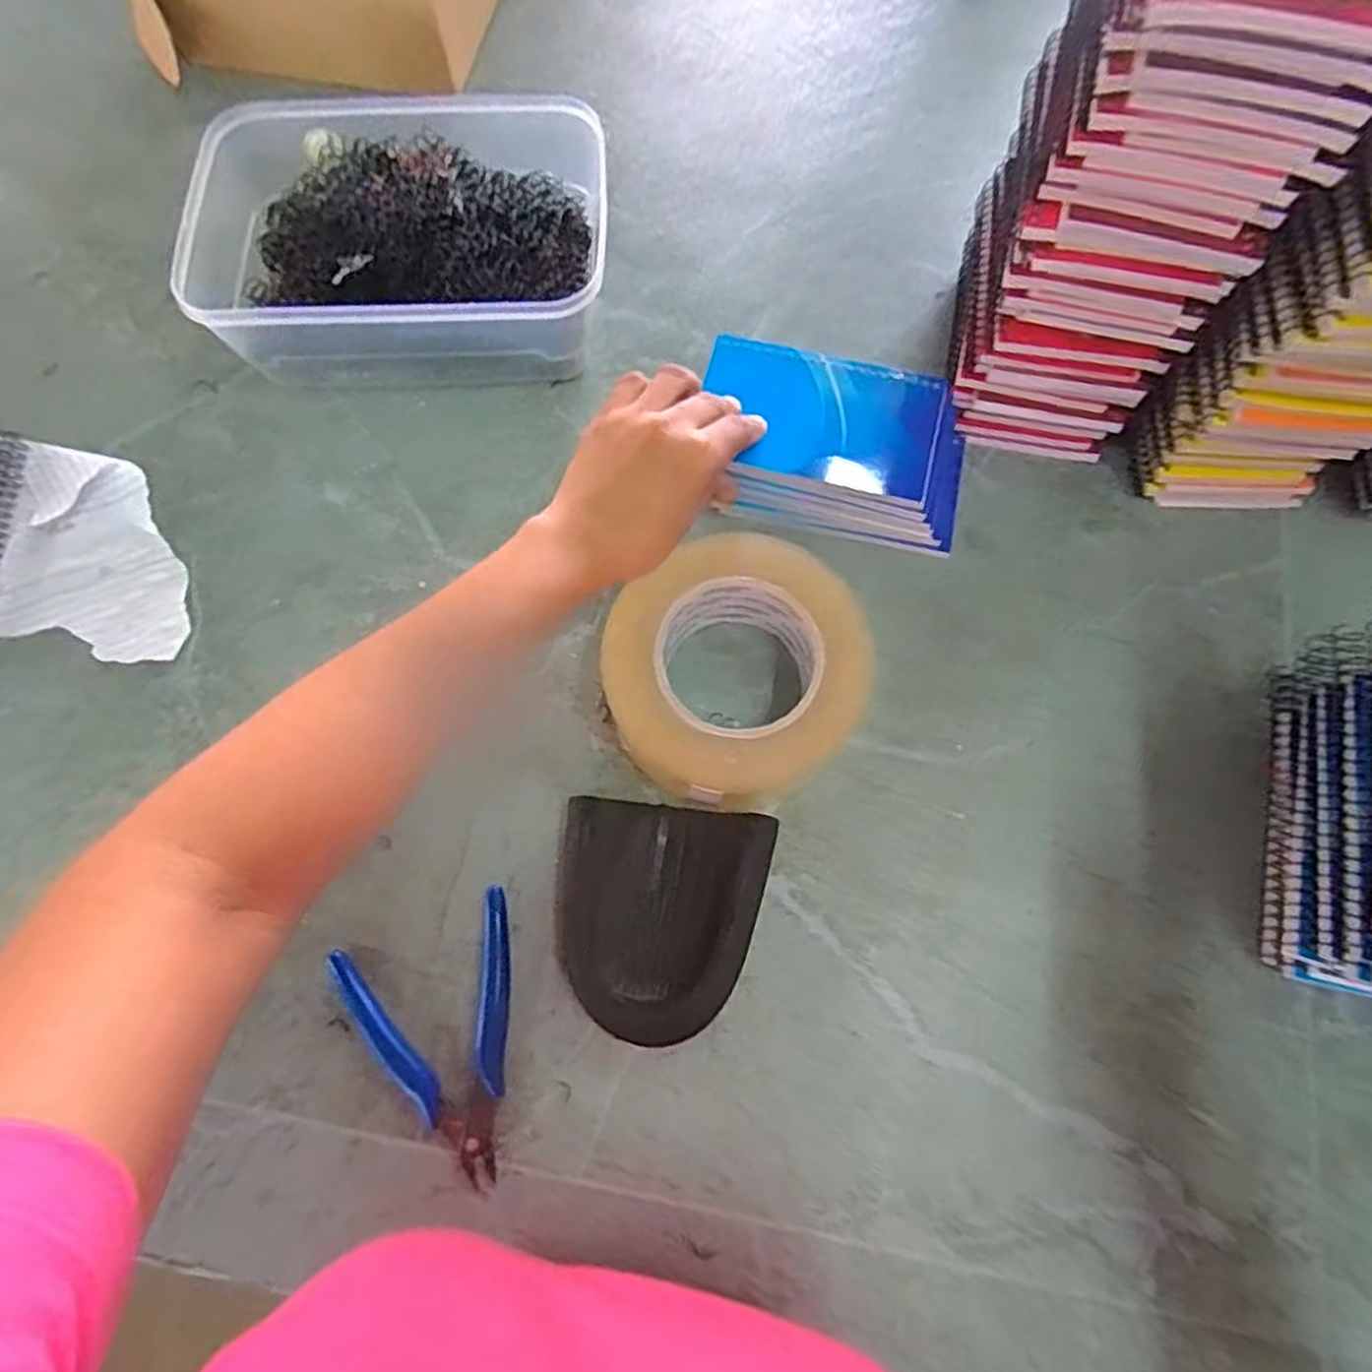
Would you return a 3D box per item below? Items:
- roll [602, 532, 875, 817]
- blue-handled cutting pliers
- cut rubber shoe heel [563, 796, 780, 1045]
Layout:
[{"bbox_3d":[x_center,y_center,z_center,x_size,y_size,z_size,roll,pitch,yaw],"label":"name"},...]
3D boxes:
[{"bbox_3d":[0.025,-0.005,0.393,0.129,0.054,0.120,0,70,0],"label":"roll"},{"bbox_3d":[-0.108,0.165,0.360,0.081,0.009,0.112,-22,72,-7],"label":"blue-handled cutting pliers"},{"bbox_3d":[-0.012,0.110,0.364,0.095,0.036,0.101,6,71,2],"label":"cut rubber shoe heel"}]

